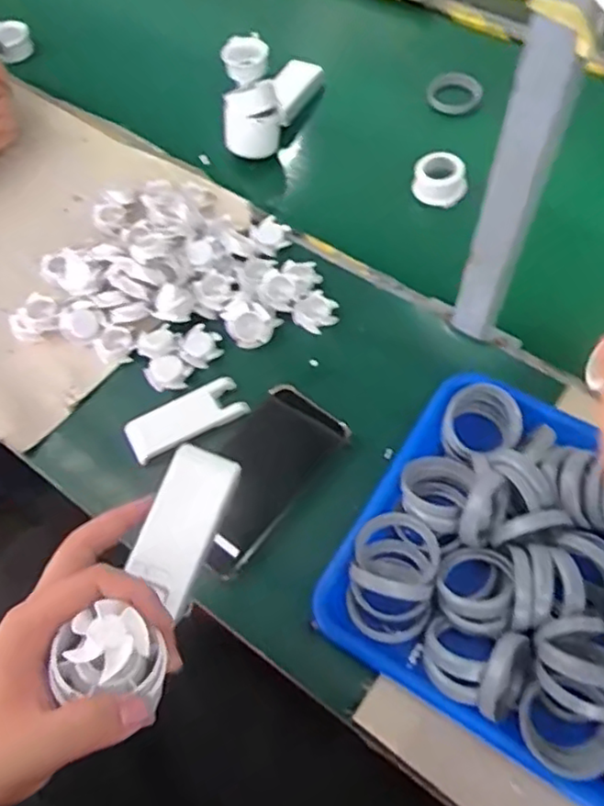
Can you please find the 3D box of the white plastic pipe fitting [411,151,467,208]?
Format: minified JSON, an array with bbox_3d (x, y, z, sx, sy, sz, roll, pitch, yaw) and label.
[{"bbox_3d":[0.145,-0.236,0.672,0.054,0.030,0.046,12,62,10],"label":"white plastic pipe fitting"}]

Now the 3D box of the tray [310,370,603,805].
[{"bbox_3d":[0.187,0.126,0.451,0.301,0.057,0.238,27,66,17],"label":"tray"}]

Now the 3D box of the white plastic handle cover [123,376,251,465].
[{"bbox_3d":[-0.103,0.014,0.564,0.103,0.010,0.042,-26,63,-11],"label":"white plastic handle cover"}]

